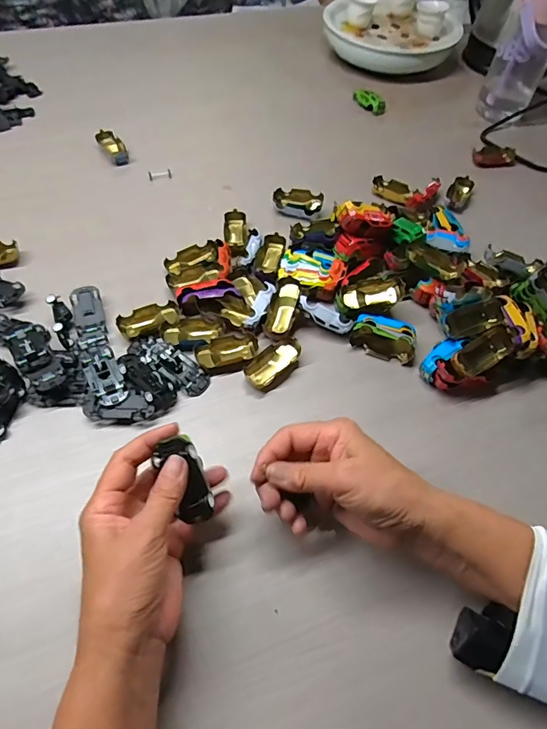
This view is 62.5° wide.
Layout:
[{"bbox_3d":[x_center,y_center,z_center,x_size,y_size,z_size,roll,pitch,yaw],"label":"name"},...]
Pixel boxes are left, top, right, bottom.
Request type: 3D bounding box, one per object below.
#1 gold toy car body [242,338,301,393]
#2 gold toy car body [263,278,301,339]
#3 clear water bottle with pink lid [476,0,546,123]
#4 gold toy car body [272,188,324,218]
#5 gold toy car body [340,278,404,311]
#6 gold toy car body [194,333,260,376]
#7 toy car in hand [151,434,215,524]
[{"bbox_3d":[0.000,-0.001,0.457,0.034,0.018,0.062,37,61,21],"label":"gold toy car body"},{"bbox_3d":[0.010,-0.059,0.484,0.029,0.017,0.068,15,76,7],"label":"gold toy car body"},{"bbox_3d":[0.386,-0.466,0.681,0.098,0.179,0.070,24,57,13],"label":"clear water bottle with pink lid"},{"bbox_3d":[0.032,-0.211,0.592,0.063,0.023,0.033,19,56,10],"label":"gold toy car body"},{"bbox_3d":[0.105,-0.078,0.488,0.066,0.025,0.031,-11,56,-10],"label":"gold toy car body"},{"bbox_3d":[-0.046,-0.012,0.460,0.064,0.014,0.040,-14,57,-12],"label":"gold toy car body"},{"bbox_3d":[-0.063,0.081,0.320,0.030,0.019,0.062,-20,102,-16],"label":"toy car in hand"}]

